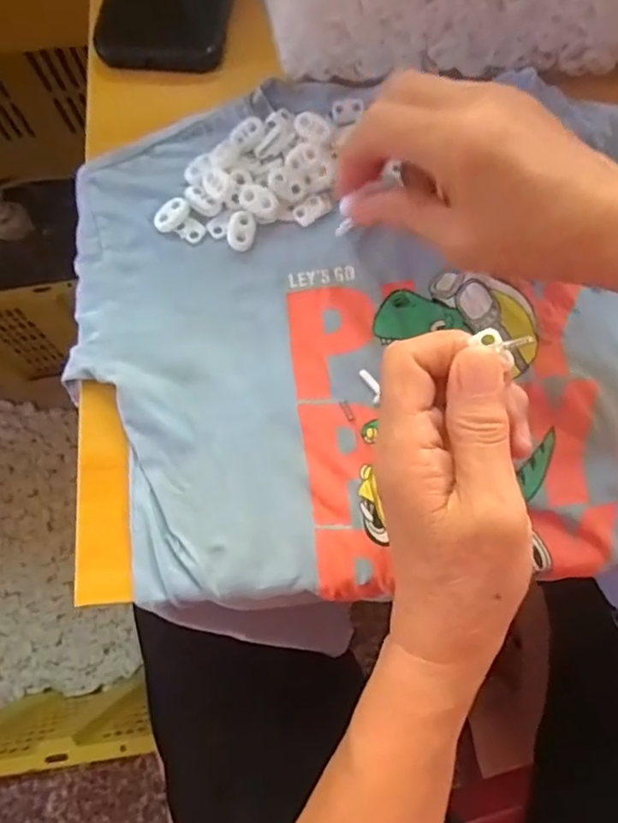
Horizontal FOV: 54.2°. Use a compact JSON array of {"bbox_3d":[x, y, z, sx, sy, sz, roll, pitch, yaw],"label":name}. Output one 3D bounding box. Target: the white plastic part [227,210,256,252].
[{"bbox_3d":[-0.038,-0.100,0.335,0.015,0.007,0.022,4,73,3],"label":"white plastic part"}]

